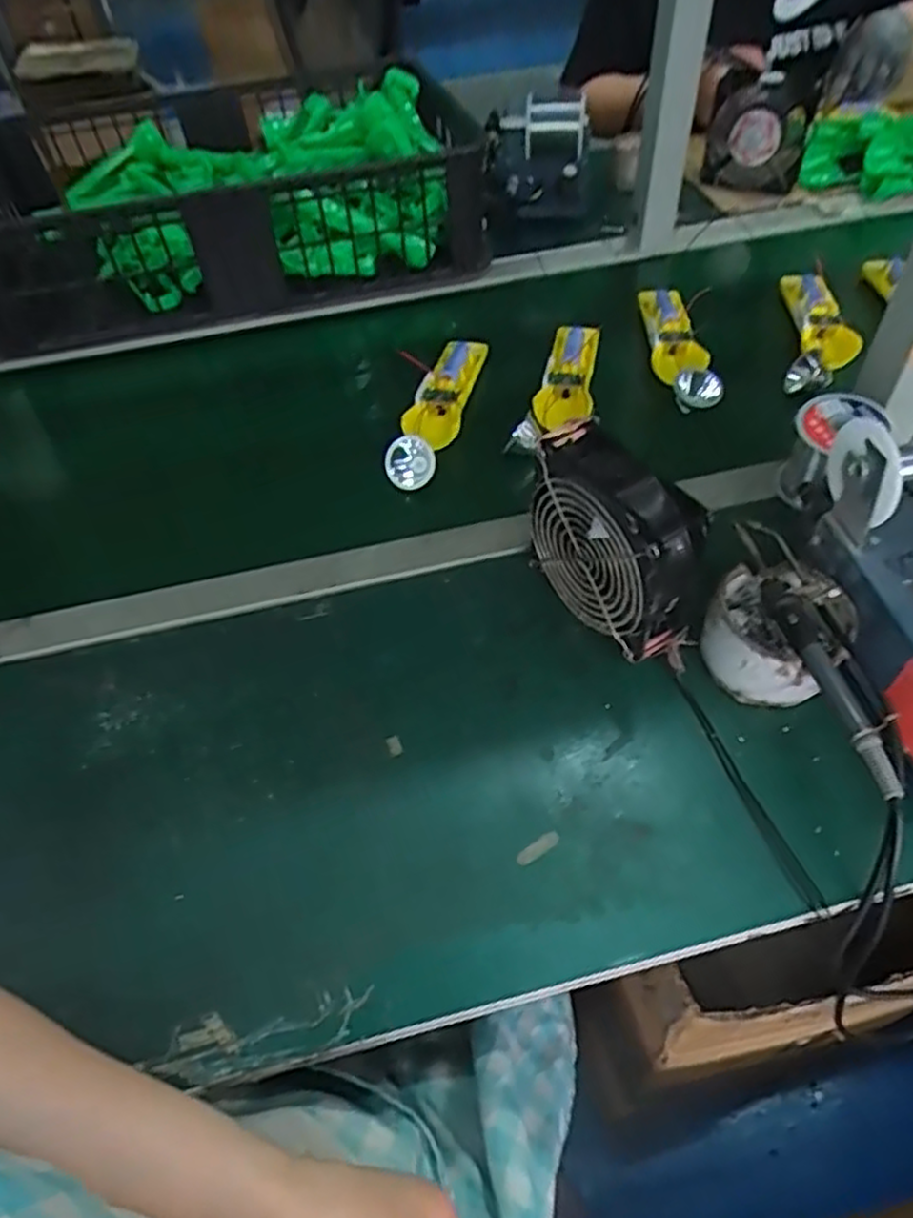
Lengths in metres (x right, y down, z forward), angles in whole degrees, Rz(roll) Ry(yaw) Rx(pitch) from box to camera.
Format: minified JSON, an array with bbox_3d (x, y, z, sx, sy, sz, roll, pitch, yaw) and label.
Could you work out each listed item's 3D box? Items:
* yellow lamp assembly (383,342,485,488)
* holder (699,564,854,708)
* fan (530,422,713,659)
[{"bbox_3d":[-0.021,-0.193,0.674,0.058,0.031,0.203,7,53,10],"label":"yellow lamp assembly"},{"bbox_3d":[0.208,0.013,0.472,0.081,0.056,0.087,-3,49,3],"label":"holder"},{"bbox_3d":[0.106,-0.044,0.481,0.057,0.124,0.125,-34,57,-22],"label":"fan"}]

